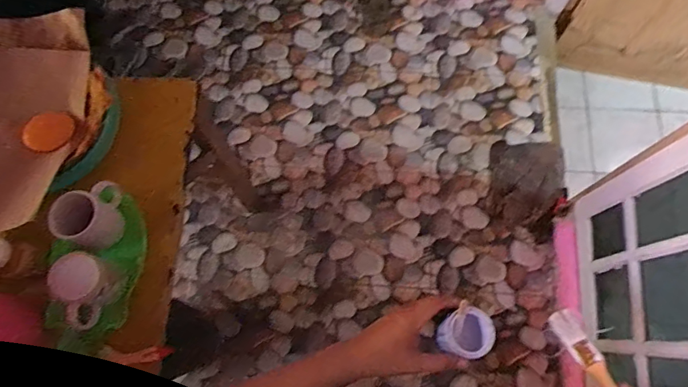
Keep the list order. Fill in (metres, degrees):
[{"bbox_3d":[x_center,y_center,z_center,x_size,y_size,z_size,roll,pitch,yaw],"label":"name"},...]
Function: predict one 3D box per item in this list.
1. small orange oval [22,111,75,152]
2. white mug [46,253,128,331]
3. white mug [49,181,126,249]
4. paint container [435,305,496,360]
[{"bbox_3d":[-0.603,-0.128,0.929,0.021,0.074,0.090,32,86,46],"label":"small orange oval"},{"bbox_3d":[-0.422,0.160,0.759,0.083,0.102,0.114,-11,73,-2],"label":"white mug"},{"bbox_3d":[-0.444,0.038,0.796,0.088,0.082,0.111,-5,73,0],"label":"white mug"},{"bbox_3d":[0.148,0.172,0.555,0.064,0.044,0.056,-36,75,-9],"label":"paint container"}]

